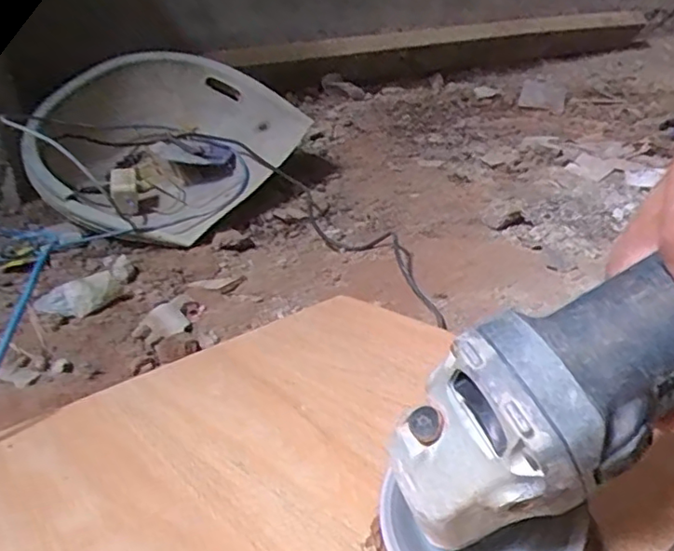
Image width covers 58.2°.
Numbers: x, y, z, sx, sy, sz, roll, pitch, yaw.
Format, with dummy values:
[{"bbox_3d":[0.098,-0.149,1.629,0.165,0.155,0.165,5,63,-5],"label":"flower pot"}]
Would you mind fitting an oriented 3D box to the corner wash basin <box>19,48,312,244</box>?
[{"bbox_3d":[-0.303,-0.230,1.050,0.366,0.239,0.383,5,28,17],"label":"corner wash basin"}]

